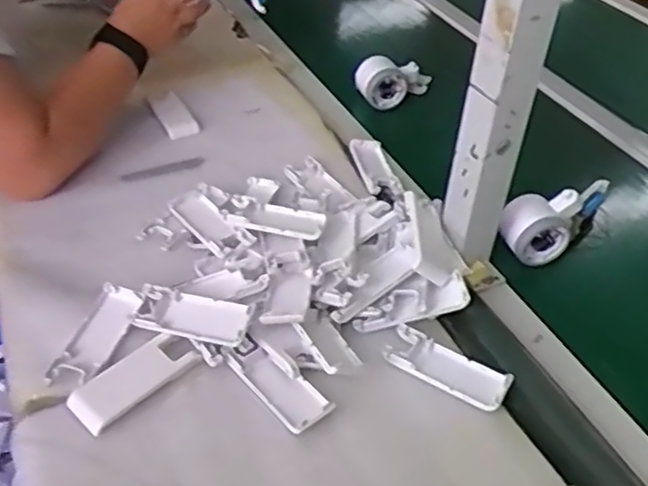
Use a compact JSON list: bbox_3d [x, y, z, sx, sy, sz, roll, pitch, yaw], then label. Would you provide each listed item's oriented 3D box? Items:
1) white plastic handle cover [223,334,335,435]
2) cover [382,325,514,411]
[{"bbox_3d":[-0.039,0.113,0.534,0.095,0.013,0.037,37,63,27],"label":"white plastic handle cover"},{"bbox_3d":[0.105,0.105,0.558,0.103,0.010,0.046,21,45,19],"label":"cover"}]

